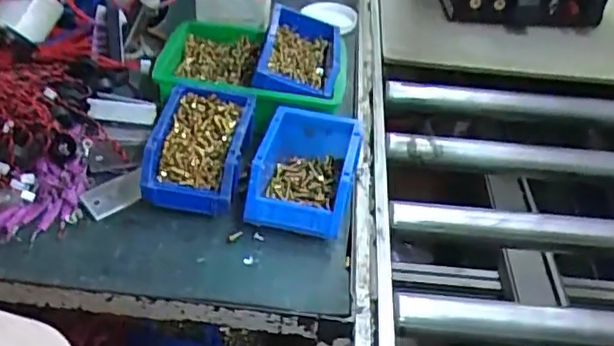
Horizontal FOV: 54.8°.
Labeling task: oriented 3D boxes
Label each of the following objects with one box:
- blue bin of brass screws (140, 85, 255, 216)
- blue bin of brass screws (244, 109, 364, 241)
[{"bbox_3d":[-0.127,-0.032,0.706,0.106,0.070,0.157,6,40,2],"label":"blue bin of brass screws"},{"bbox_3d":[-0.003,-0.006,0.690,0.113,0.063,0.156,9,41,6],"label":"blue bin of brass screws"}]

